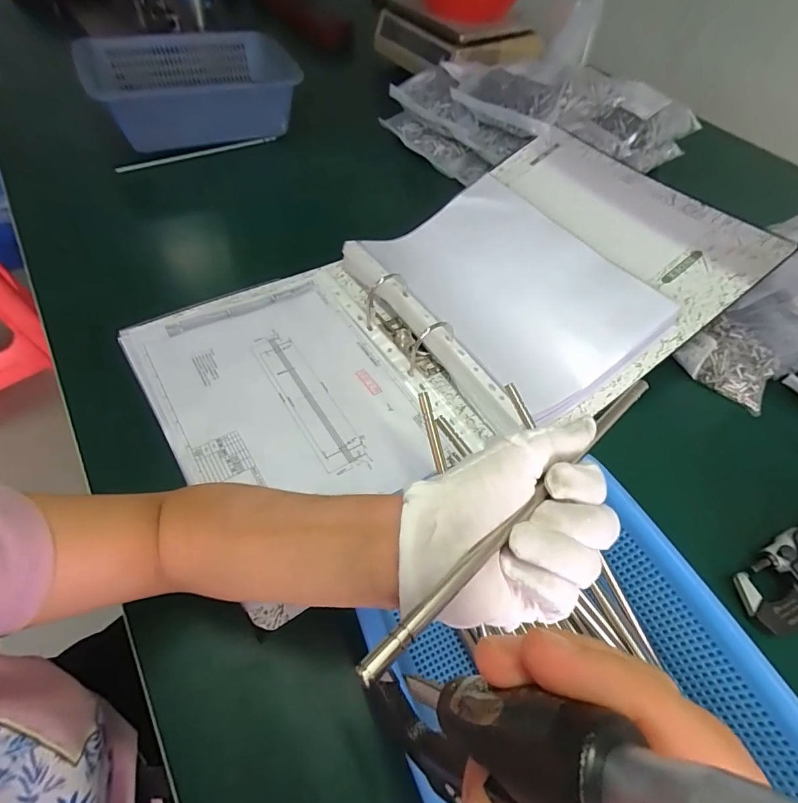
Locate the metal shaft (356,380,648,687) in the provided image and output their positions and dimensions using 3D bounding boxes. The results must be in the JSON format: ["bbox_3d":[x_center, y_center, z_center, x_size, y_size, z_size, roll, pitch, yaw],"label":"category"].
[{"bbox_3d":[0.070,0.042,0.210,0.234,0.009,0.008,-31,63,-35],"label":"metal shaft"}]

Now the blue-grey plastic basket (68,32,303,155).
[{"bbox_3d":[-0.307,-0.481,0.683,0.301,0.106,0.178,-20,59,-18],"label":"blue-grey plastic basket"}]

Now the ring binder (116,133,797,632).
[{"bbox_3d":[0.059,-0.103,0.462,0.607,0.097,0.334,-27,62,-22],"label":"ring binder"}]

